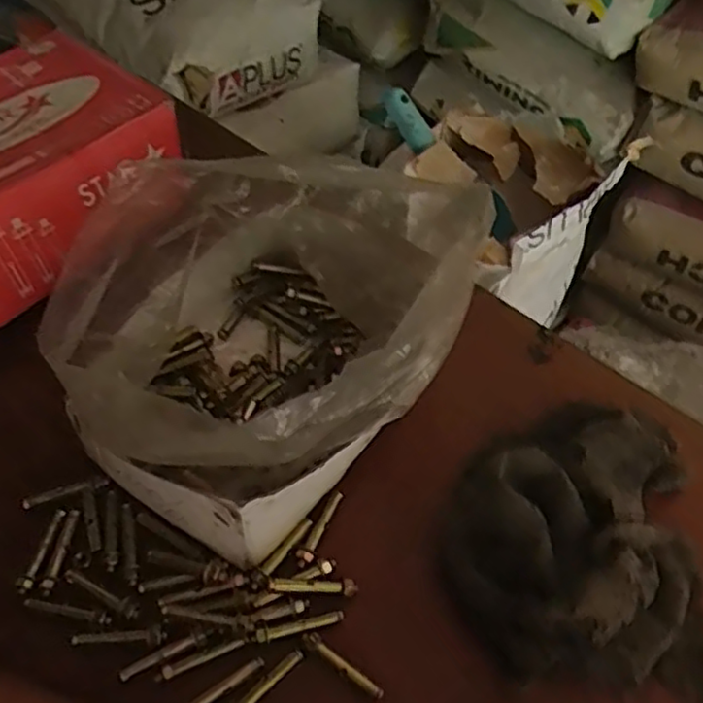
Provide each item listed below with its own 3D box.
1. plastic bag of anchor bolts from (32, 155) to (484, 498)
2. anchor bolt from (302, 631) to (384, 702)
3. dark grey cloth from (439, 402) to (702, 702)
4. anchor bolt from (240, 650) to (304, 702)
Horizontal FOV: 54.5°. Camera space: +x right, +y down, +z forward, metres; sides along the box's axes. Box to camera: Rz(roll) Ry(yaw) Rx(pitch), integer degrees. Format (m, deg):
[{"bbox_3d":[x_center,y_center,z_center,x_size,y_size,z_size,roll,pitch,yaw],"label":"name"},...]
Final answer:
[{"bbox_3d":[-0.043,-0.006,0.382,0.184,0.118,0.197,19,56,13],"label":"plastic bag of anchor bolts"},{"bbox_3d":[-0.004,0.155,0.337,0.046,0.004,0.008,33,60,21],"label":"anchor bolt"},{"bbox_3d":[0.120,0.090,0.362,0.133,0.053,0.150,5,54,2],"label":"dark grey cloth"},{"bbox_3d":[-0.042,0.163,0.330,0.007,0.004,0.046,38,62,23],"label":"anchor bolt"}]

